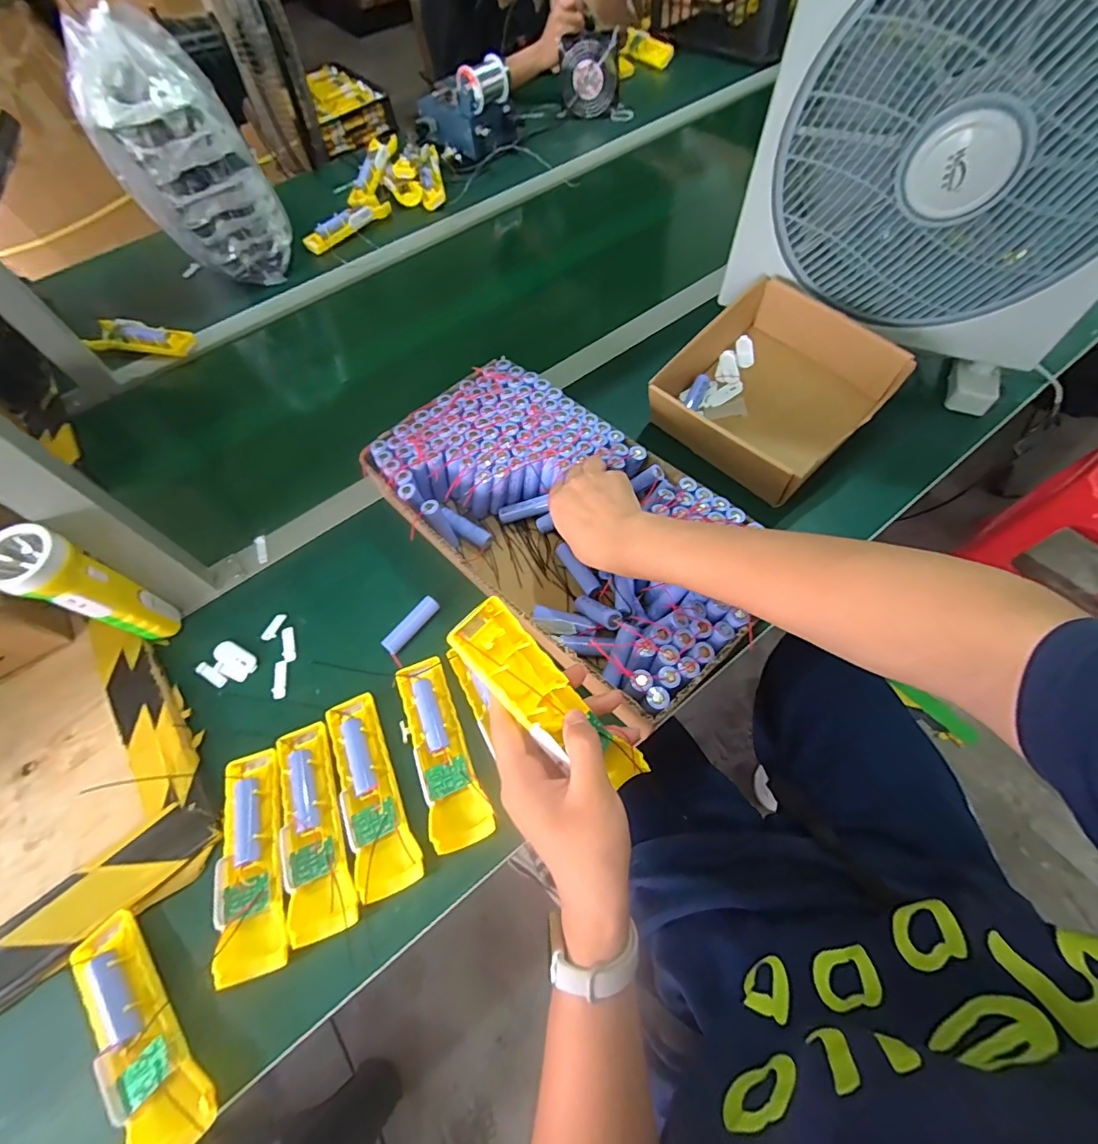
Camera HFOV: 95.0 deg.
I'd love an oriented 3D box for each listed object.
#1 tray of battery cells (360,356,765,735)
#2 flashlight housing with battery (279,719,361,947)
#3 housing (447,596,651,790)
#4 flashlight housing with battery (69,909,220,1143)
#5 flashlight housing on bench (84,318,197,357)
[{"bbox_3d":[0.009,-0.057,0.525,0.235,0.074,0.396,-37,65,-14],"label":"tray of battery cells"},{"bbox_3d":[-0.198,0.211,0.422,0.048,0.026,0.164,-21,62,-7],"label":"flashlight housing with battery"},{"bbox_3d":[0.003,0.085,0.326,0.155,0.026,0.047,45,72,-6],"label":"housing"},{"bbox_3d":[-0.297,0.328,0.358,0.164,0.024,0.046,38,70,22],"label":"flashlight housing with battery"},{"bbox_3d":[-0.629,-0.360,0.779,0.163,0.034,0.050,4,61,7],"label":"flashlight housing on bench"}]

